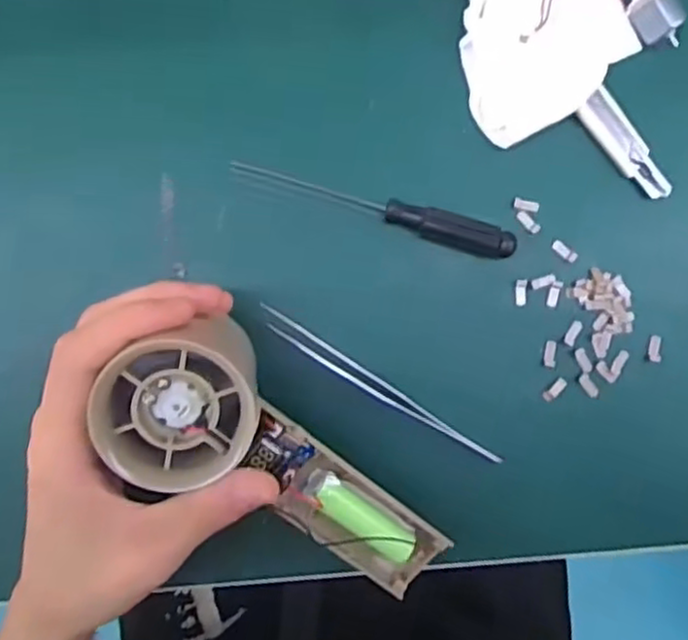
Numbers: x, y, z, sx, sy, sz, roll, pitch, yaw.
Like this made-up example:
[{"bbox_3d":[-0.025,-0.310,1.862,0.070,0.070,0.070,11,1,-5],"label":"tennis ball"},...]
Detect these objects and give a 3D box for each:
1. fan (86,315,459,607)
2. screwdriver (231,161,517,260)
[{"bbox_3d":[-0.026,0.057,0.290,0.156,0.043,0.058,37,90,-23],"label":"fan"},{"bbox_3d":[0.014,-0.053,0.328,0.132,0.012,0.014,18,90,0],"label":"screwdriver"}]

